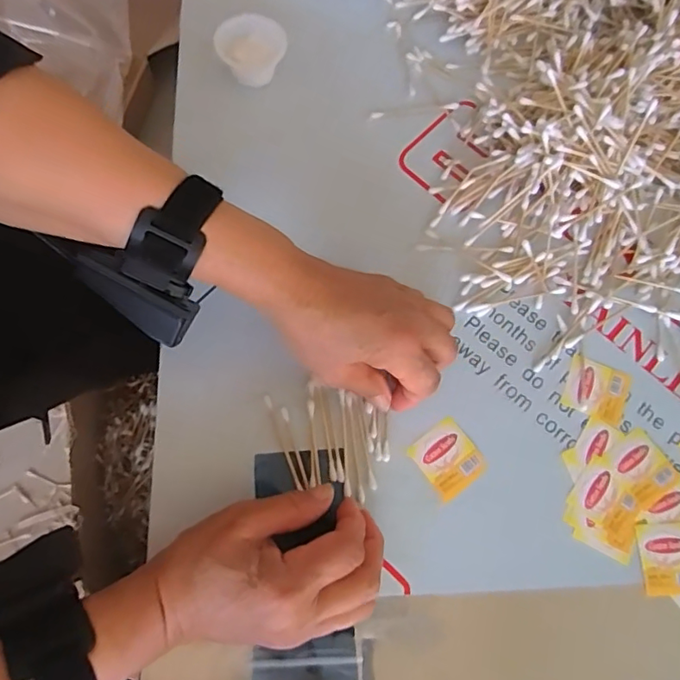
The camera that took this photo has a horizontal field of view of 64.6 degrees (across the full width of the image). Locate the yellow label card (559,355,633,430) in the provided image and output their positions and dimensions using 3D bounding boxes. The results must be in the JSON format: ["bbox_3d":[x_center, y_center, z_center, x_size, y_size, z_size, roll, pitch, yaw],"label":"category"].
[{"bbox_3d":[0.182,0.036,0.382,0.043,0.004,0.040,24,72,3],"label":"yellow label card"}]

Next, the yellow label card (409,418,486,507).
[{"bbox_3d":[0.072,0.079,0.360,0.040,0.004,0.043,-35,79,-14],"label":"yellow label card"}]

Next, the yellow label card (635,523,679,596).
[{"bbox_3d":[0.216,0.143,0.351,0.040,0.004,0.044,0,73,-5],"label":"yellow label card"}]

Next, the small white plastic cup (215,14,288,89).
[{"bbox_3d":[-0.069,-0.227,0.428,0.053,0.030,0.047,-15,74,-9],"label":"small white plastic cup"}]

